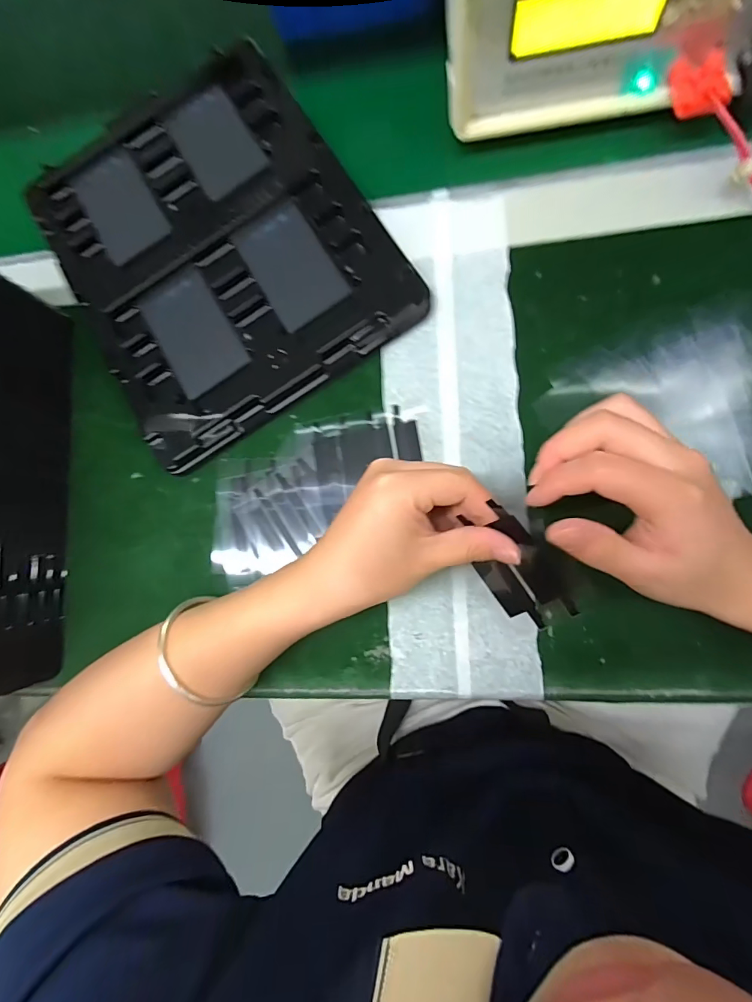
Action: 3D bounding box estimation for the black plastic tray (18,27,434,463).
[{"bbox_3d":[-0.120,-0.185,0.323,0.214,0.019,0.261,-31,80,3],"label":"black plastic tray"}]

